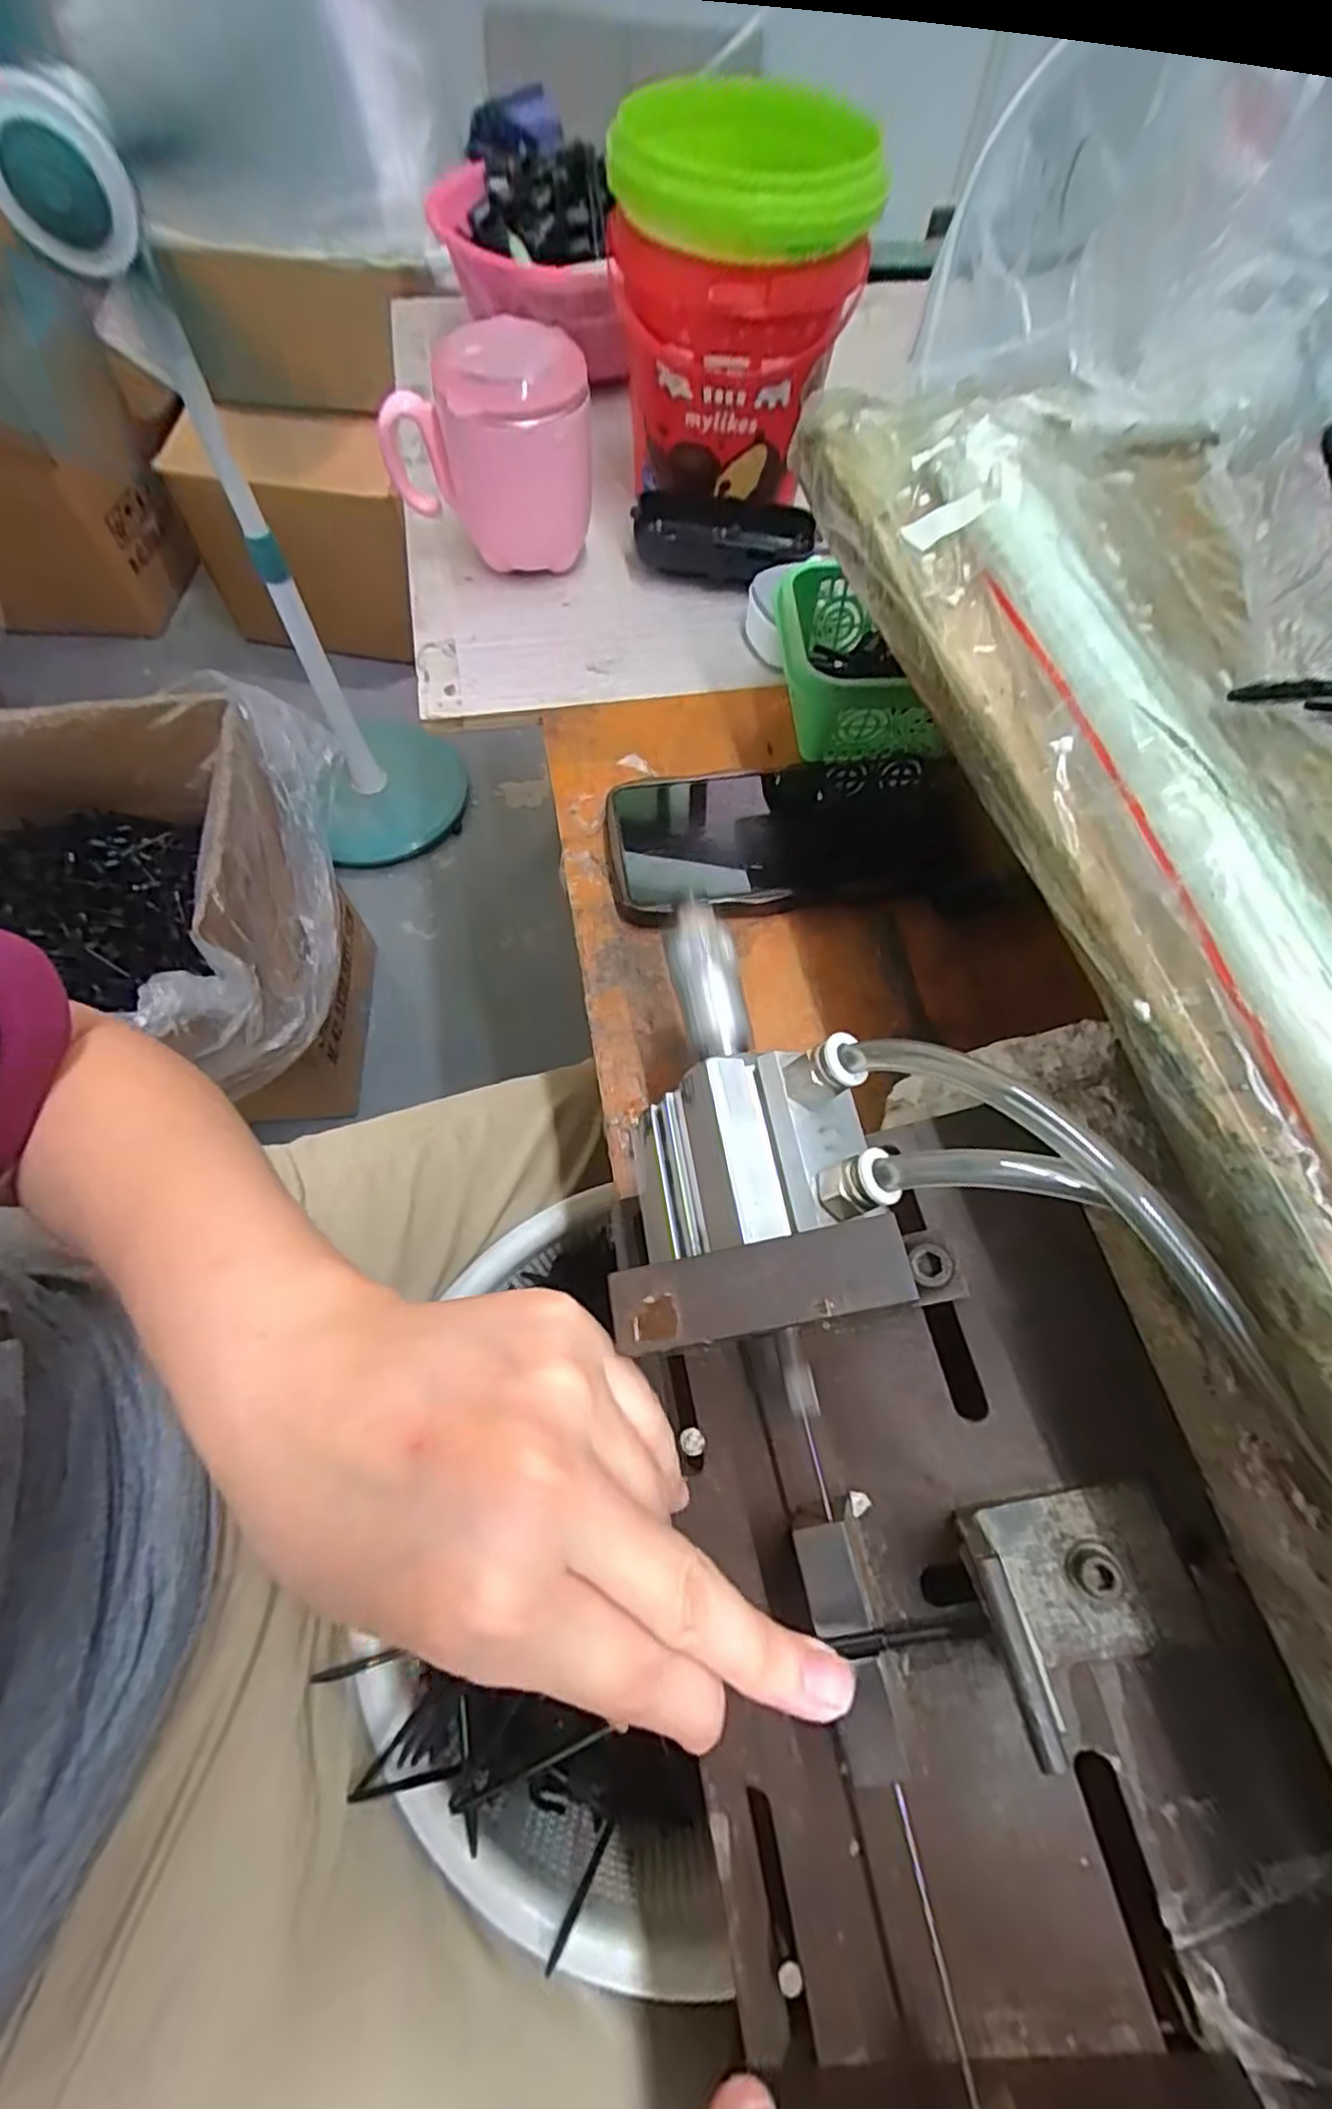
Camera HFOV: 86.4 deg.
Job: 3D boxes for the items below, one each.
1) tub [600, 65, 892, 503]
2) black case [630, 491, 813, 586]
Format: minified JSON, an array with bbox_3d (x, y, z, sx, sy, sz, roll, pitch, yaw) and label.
[{"bbox_3d":[0.032,-0.414,0.402,0.124,0.159,0.134,-4,65,-4],"label":"tub"},{"bbox_3d":[0.034,-0.312,0.429,0.105,0.023,0.044,9,65,2],"label":"black case"}]

